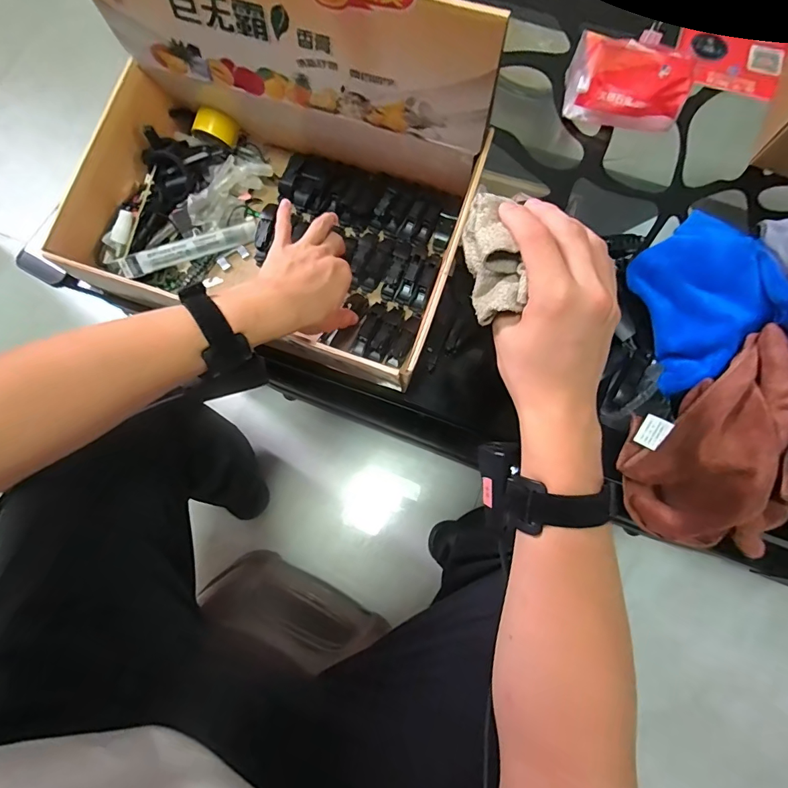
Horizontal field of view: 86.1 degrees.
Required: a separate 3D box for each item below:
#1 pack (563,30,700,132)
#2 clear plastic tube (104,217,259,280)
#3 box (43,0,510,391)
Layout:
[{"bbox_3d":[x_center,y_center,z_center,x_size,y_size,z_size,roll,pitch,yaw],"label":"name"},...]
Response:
[{"bbox_3d":[0.308,-0.412,0.566,0.146,0.083,0.081,13,77,4],"label":"pack"},{"bbox_3d":[-0.252,-0.178,0.513,0.170,0.031,0.027,-25,77,-5],"label":"clear plastic tube"},{"bbox_3d":[-0.128,-0.239,0.432,0.432,0.250,0.315,25,78,7],"label":"box"}]

